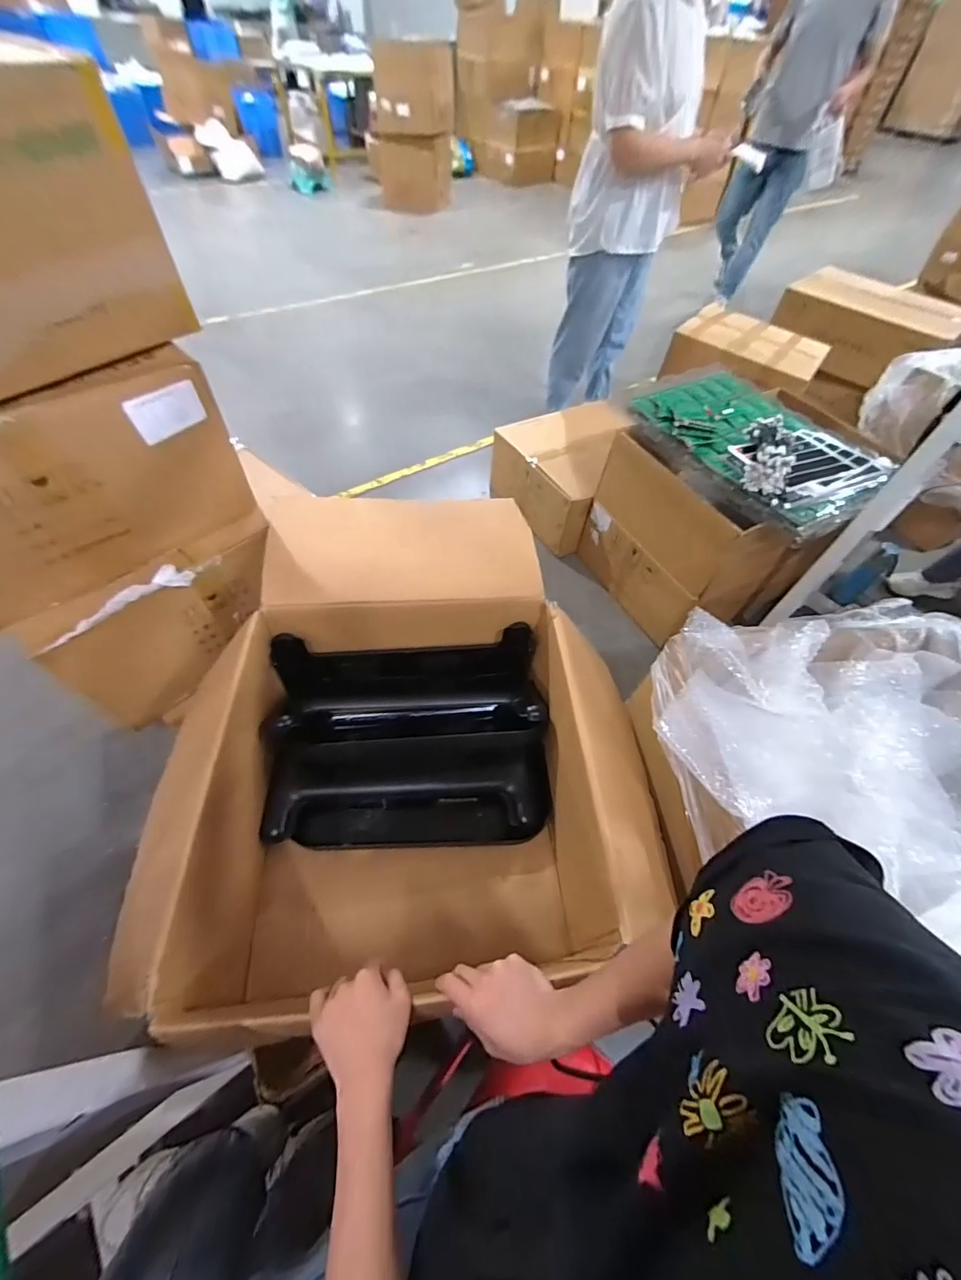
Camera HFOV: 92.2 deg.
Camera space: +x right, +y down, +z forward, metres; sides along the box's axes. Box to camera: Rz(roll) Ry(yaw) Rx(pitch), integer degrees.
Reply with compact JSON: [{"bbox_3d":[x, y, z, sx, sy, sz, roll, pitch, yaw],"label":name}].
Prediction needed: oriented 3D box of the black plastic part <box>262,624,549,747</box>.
[{"bbox_3d":[-0.142,0.102,0.908,0.496,0.158,0.182,0,54,-4],"label":"black plastic part"}]

